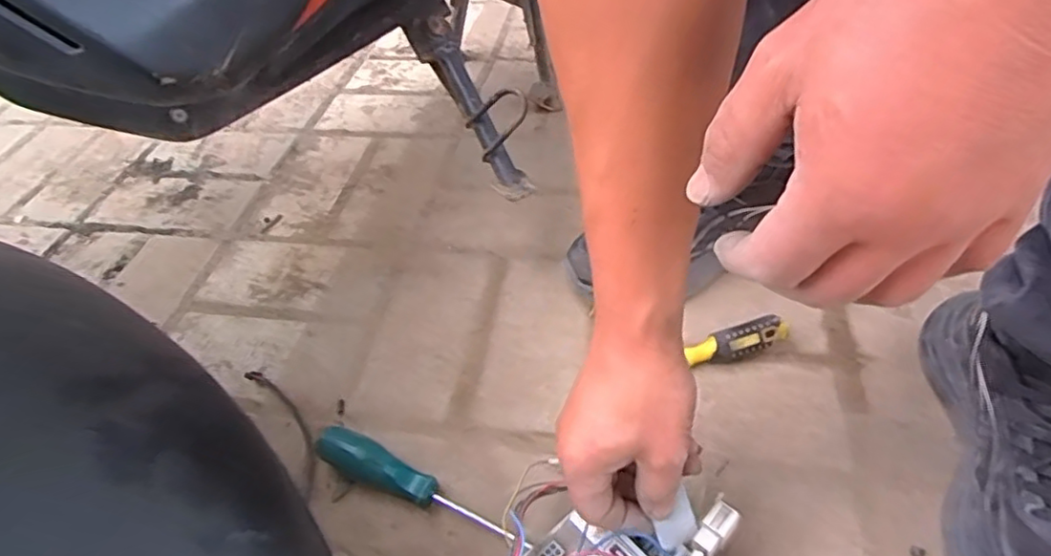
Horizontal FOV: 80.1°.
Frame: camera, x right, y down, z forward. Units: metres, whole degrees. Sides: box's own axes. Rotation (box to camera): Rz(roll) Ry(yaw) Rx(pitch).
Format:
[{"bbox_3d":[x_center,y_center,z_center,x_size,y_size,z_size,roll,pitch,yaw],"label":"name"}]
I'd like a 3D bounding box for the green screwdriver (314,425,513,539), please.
[{"bbox_3d":[-0.076,0.144,0.436,0.163,0.031,0.021,17,50,21],"label":"green screwdriver"}]

